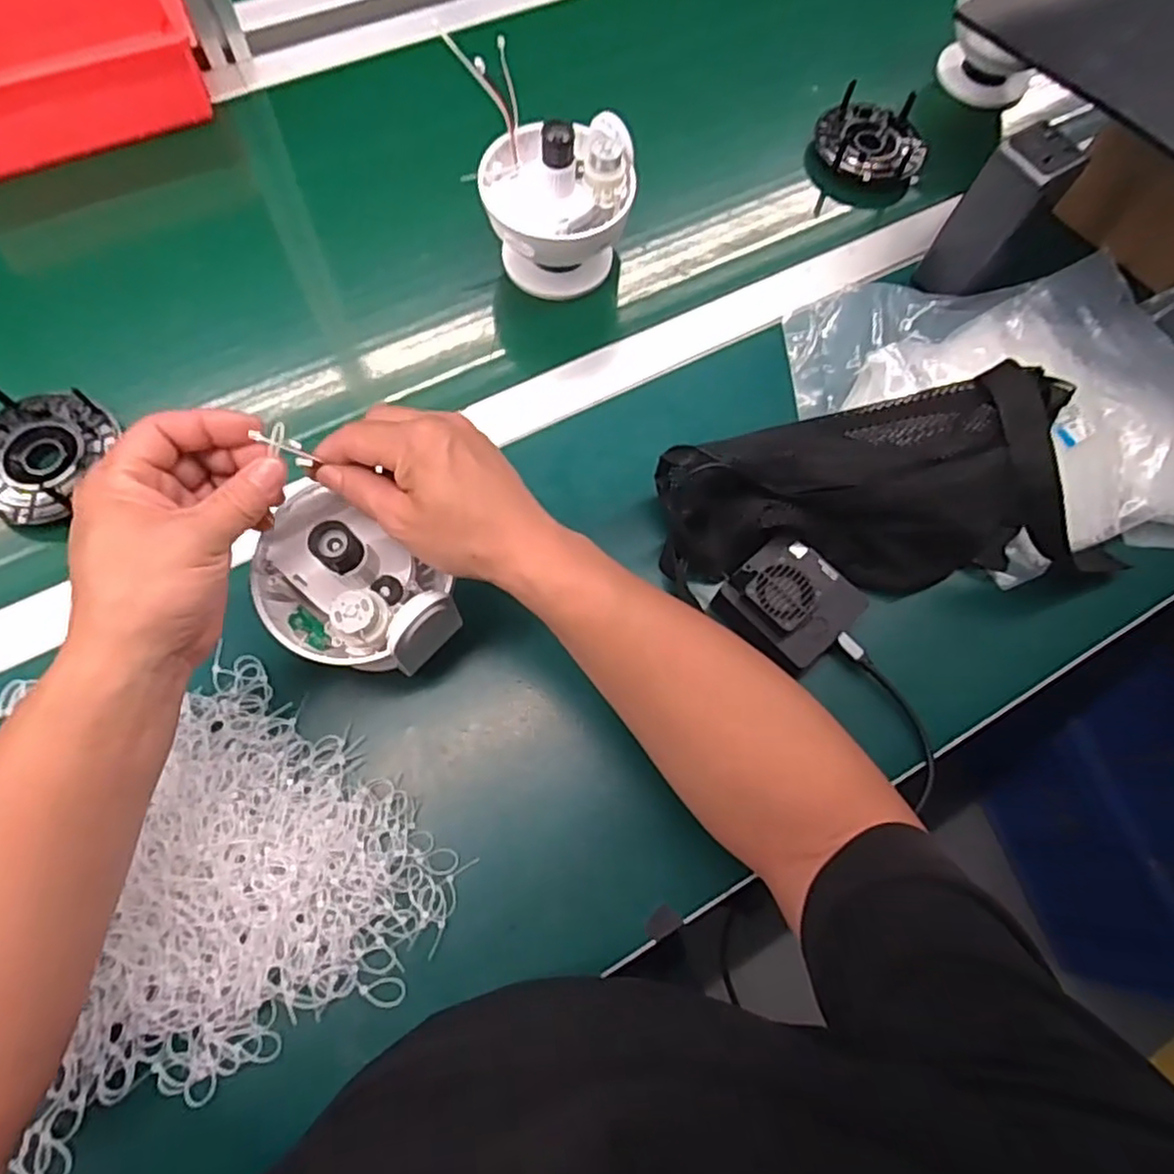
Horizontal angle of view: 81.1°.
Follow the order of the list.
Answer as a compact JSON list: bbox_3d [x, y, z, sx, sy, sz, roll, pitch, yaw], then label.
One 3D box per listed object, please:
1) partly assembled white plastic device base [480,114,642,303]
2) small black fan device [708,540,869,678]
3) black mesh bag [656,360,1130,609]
[{"bbox_3d":[-0.023,-0.304,0.547,0.113,0.118,0.094,-2,71,-5],"label":"partly assembled white plastic device base"},{"bbox_3d":[0.138,0.010,0.463,0.075,0.039,0.078,-41,78,-16],"label":"small black fan device"},{"bbox_3d":[0.207,-0.066,0.471,0.304,0.087,0.127,-7,72,-7],"label":"black mesh bag"}]

